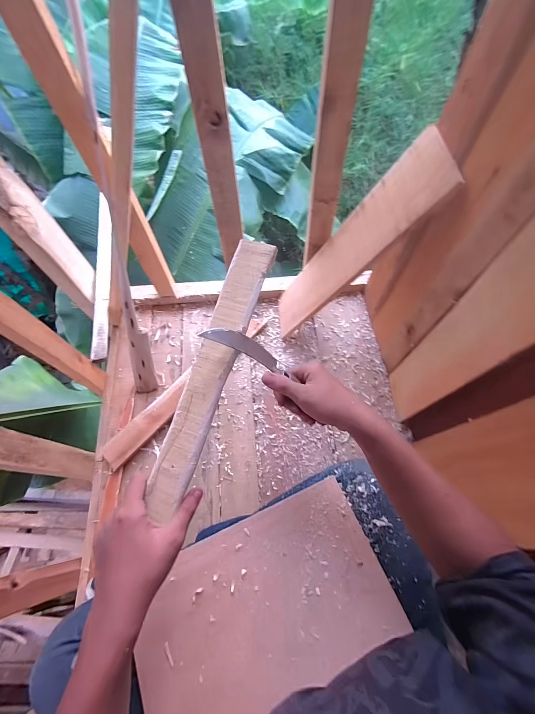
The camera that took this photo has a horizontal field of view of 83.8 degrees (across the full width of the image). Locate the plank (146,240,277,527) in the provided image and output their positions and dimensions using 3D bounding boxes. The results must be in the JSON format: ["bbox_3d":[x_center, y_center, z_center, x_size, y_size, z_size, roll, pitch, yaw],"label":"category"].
[{"bbox_3d":[-0.065,0.018,0.337,0.046,0.009,0.317,19,85,12],"label":"plank"}]

